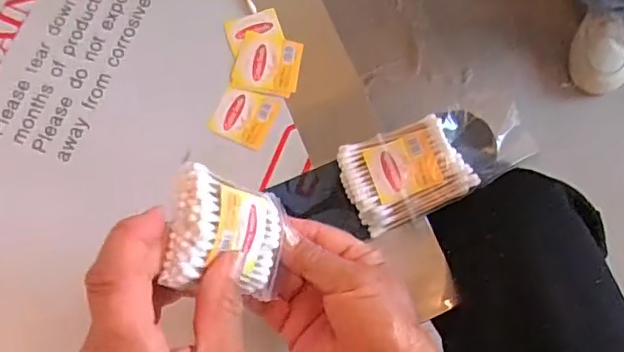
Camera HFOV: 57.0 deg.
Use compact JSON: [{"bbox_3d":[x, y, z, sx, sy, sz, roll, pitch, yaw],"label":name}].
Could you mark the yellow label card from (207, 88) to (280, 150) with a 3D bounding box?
[{"bbox_3d":[-0.050,-0.045,0.420,0.042,0.004,0.041,22,78,7],"label":"yellow label card"}]

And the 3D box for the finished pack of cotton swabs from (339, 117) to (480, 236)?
[{"bbox_3d":[0.061,-0.003,0.390,0.077,0.027,0.062,-24,77,-4],"label":"finished pack of cotton swabs"}]

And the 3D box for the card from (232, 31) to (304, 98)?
[{"bbox_3d":[-0.033,-0.084,0.428,0.047,0.004,0.046,11,77,4],"label":"card"}]

